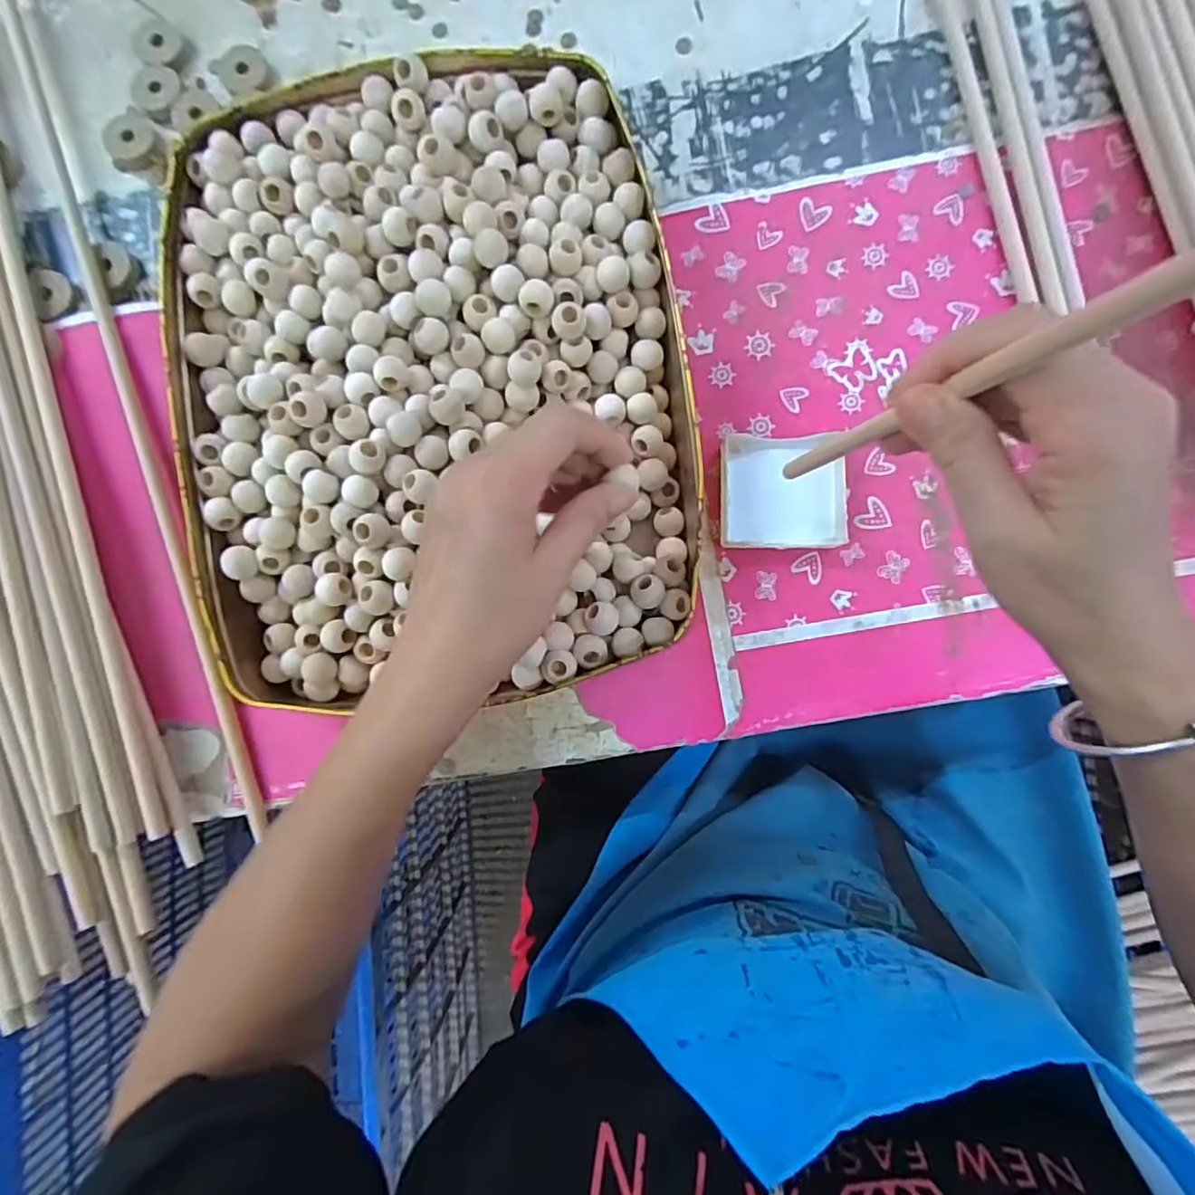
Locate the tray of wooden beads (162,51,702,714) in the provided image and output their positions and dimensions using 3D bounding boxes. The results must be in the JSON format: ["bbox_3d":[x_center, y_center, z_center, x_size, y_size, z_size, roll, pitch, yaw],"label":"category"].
[{"bbox_3d":[-0.093,-0.126,0.362,0.300,0.078,0.368,-5,86,5],"label":"tray of wooden beads"}]

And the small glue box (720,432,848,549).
[{"bbox_3d":[0.118,-0.067,0.373,0.076,0.017,0.070,-2,87,5],"label":"small glue box"}]

